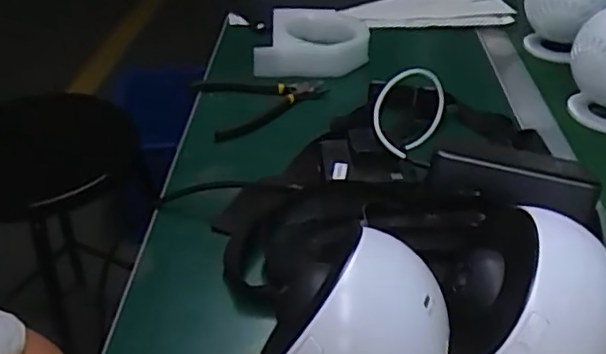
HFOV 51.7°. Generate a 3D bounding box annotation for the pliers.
[{"bbox_3d":[-0.043,-0.085,0.684,0.135,0.026,0.114,-7,37,-13],"label":"pliers"}]

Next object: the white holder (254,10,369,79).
[{"bbox_3d":[0.012,-0.165,0.760,0.133,0.038,0.115,2,36,0],"label":"white holder"}]

